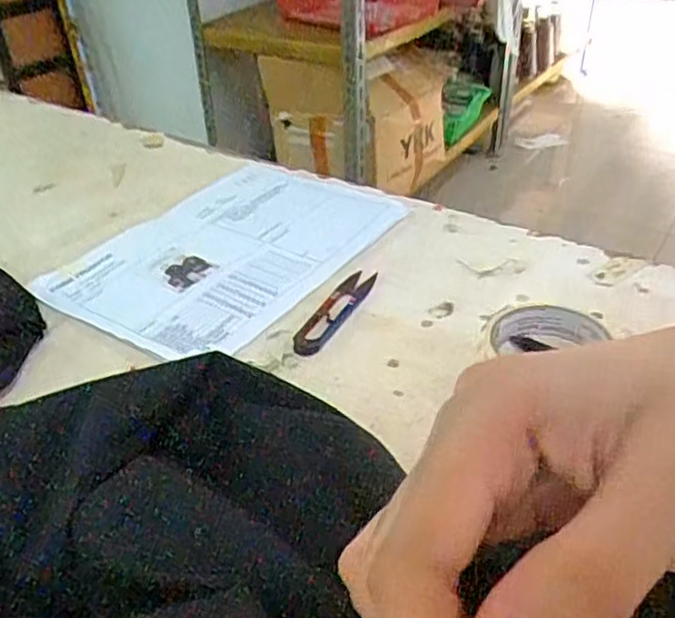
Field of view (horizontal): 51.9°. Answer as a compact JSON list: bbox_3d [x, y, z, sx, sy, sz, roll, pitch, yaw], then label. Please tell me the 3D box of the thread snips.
[{"bbox_3d":[-0.003,0.001,0.548,0.025,0.006,0.111,16,41,25],"label":"thread snips"}]

